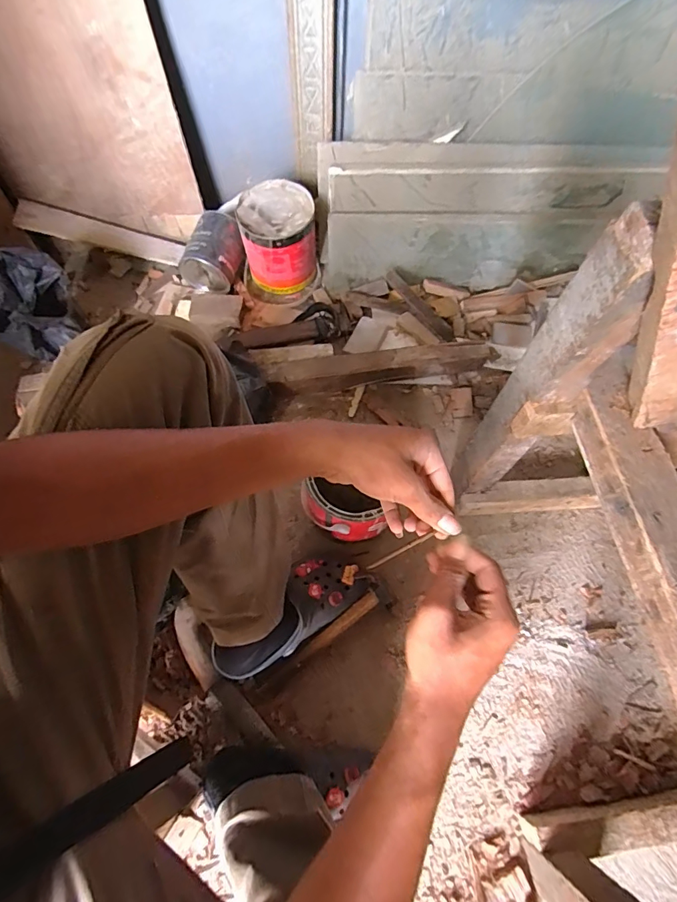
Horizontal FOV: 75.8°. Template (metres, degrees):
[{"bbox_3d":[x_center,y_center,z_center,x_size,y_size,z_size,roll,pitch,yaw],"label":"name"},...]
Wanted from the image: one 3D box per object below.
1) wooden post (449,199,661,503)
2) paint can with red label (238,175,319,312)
[{"bbox_3d":[0.225,-0.052,0.517,0.054,0.456,0.074,-6,67,-5],"label":"wooden post"},{"bbox_3d":[-0.125,-0.429,0.915,0.154,0.166,0.178,-6,67,-5],"label":"paint can with red label"}]

